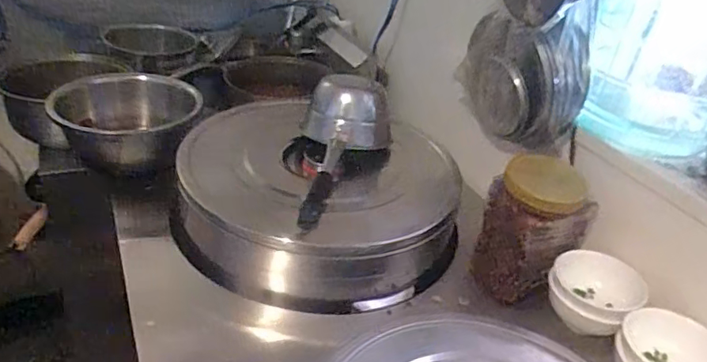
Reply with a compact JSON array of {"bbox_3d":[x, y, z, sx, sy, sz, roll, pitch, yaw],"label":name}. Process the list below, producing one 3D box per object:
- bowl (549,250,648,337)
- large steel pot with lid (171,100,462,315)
[{"bbox_3d":[0.323,0.146,0.730,0.113,0.059,0.120,32,39,33],"label":"bowl"},{"bbox_3d":[-0.052,0.017,0.832,0.377,0.128,0.377,5,32,-3],"label":"large steel pot with lid"}]

